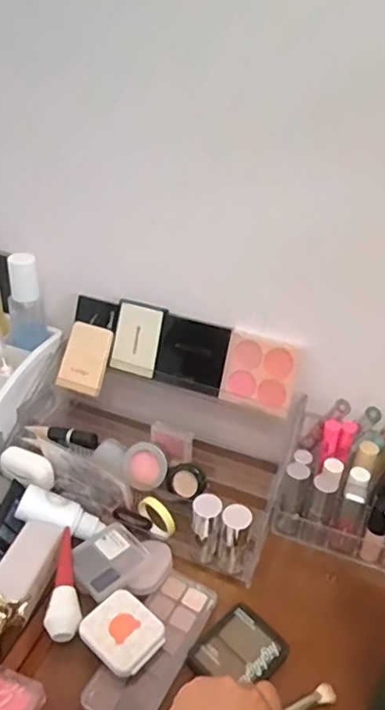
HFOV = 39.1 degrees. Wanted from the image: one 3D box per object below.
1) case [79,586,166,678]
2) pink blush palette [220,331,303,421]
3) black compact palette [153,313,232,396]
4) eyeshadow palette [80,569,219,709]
[{"bbox_3d":[-0.055,0.221,0.432,0.058,0.018,0.051,30,41,35],"label":"case"},{"bbox_3d":[0.072,0.020,0.569,0.077,0.075,0.012,15,10,15],"label":"pink blush palette"},{"bbox_3d":[0.001,0.001,0.592,0.077,0.076,0.013,14,17,14],"label":"black compact palette"},{"bbox_3d":[-0.029,0.234,0.438,0.052,0.012,0.134,20,35,23],"label":"eyeshadow palette"}]

